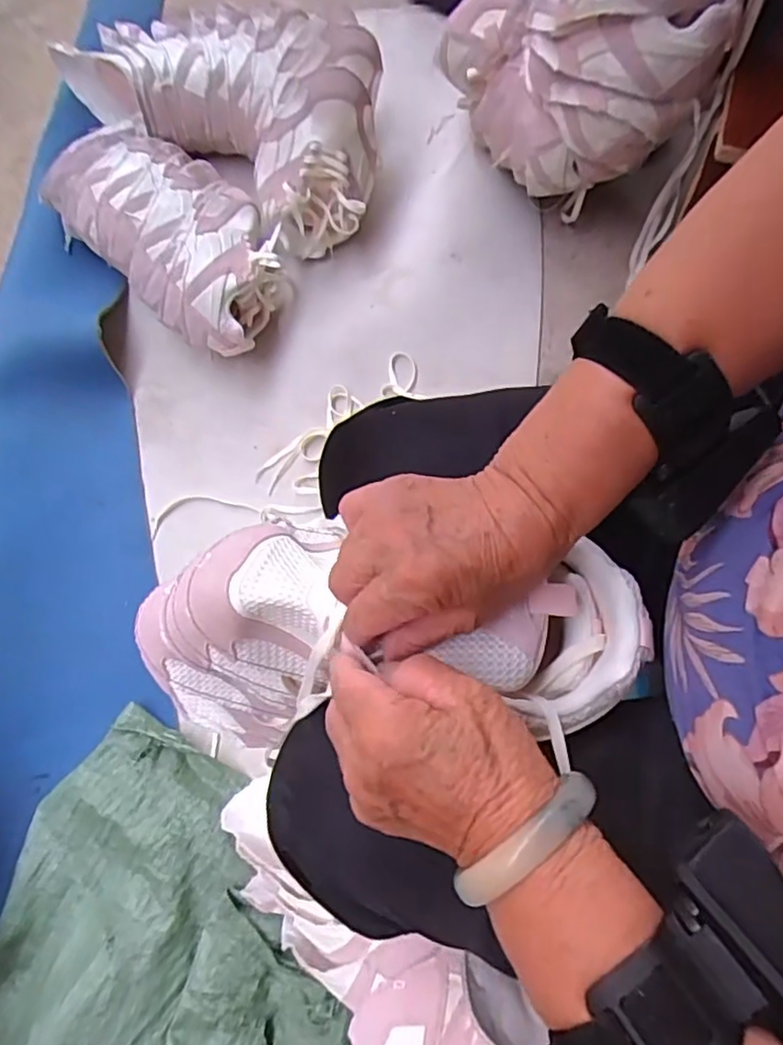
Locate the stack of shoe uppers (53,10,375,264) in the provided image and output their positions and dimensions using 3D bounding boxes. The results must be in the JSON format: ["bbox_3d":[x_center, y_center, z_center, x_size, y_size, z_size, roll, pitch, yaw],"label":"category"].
[{"bbox_3d":[-0.213,-0.587,0.872,0.478,0.183,0.212,37,78,12],"label":"stack of shoe uppers"}]

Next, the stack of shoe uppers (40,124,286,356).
[{"bbox_3d":[-0.283,-0.385,0.856,0.335,0.110,0.195,39,78,13],"label":"stack of shoe uppers"}]

